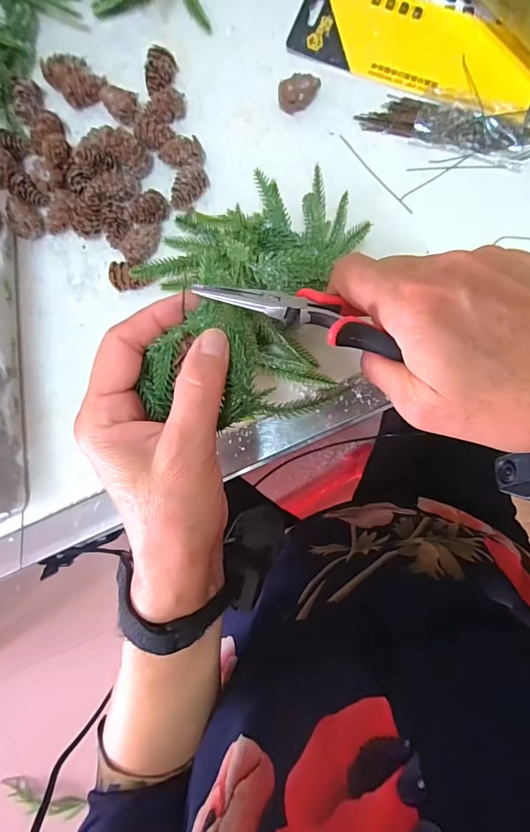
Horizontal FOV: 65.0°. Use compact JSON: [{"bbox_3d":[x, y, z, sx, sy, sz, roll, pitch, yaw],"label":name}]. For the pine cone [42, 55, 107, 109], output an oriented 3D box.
[{"bbox_3d":[-0.158,-0.281,0.348,0.034,0.021,0.047,-45,84,0],"label":"pine cone"}]

